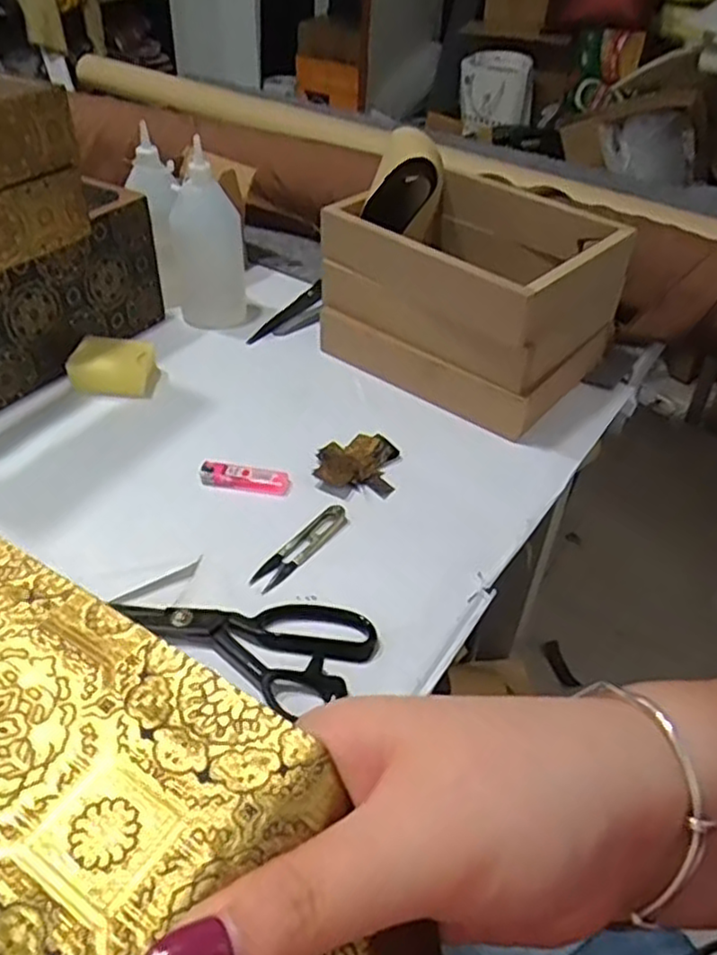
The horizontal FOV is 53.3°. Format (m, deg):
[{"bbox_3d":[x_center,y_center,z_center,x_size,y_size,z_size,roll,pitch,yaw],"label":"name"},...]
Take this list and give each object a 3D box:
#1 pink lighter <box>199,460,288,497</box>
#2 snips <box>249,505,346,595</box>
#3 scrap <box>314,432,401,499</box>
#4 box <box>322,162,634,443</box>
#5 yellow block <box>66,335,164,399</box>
[{"bbox_3d":[-0.101,0.000,0.632,0.080,0.014,0.024,8,41,5],"label":"pink lighter"},{"bbox_3d":[-0.046,0.054,0.574,0.025,0.007,0.104,29,47,25],"label":"snips"},{"bbox_3d":[-0.002,-0.013,0.655,0.070,0.008,0.087,7,41,3],"label":"scrap"},{"bbox_3d":[0.123,-0.197,0.765,0.260,0.168,0.209,32,48,28],"label":"box"},{"bbox_3d":[-0.249,-0.114,0.730,0.082,0.041,0.062,4,41,0],"label":"yellow block"}]

